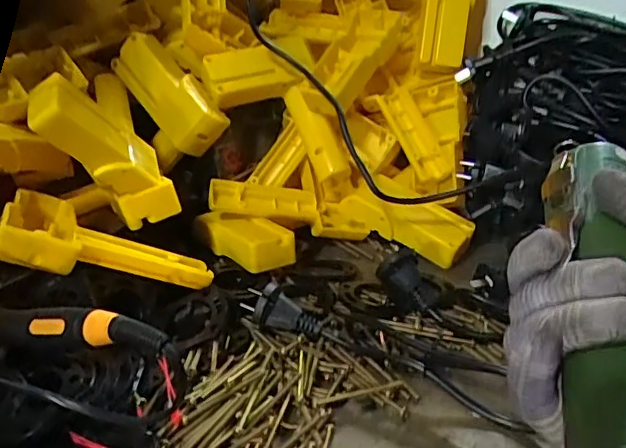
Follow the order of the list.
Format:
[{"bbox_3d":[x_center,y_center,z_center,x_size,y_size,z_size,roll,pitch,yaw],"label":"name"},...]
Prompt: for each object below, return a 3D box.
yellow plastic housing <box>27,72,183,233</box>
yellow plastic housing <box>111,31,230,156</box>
[{"bbox_3d":[-0.152,-0.052,0.418,0.044,0.125,0.057,-40,31,1],"label":"yellow plastic housing"},{"bbox_3d":[-0.129,-0.115,0.506,0.114,0.048,0.031,47,39,4],"label":"yellow plastic housing"}]

